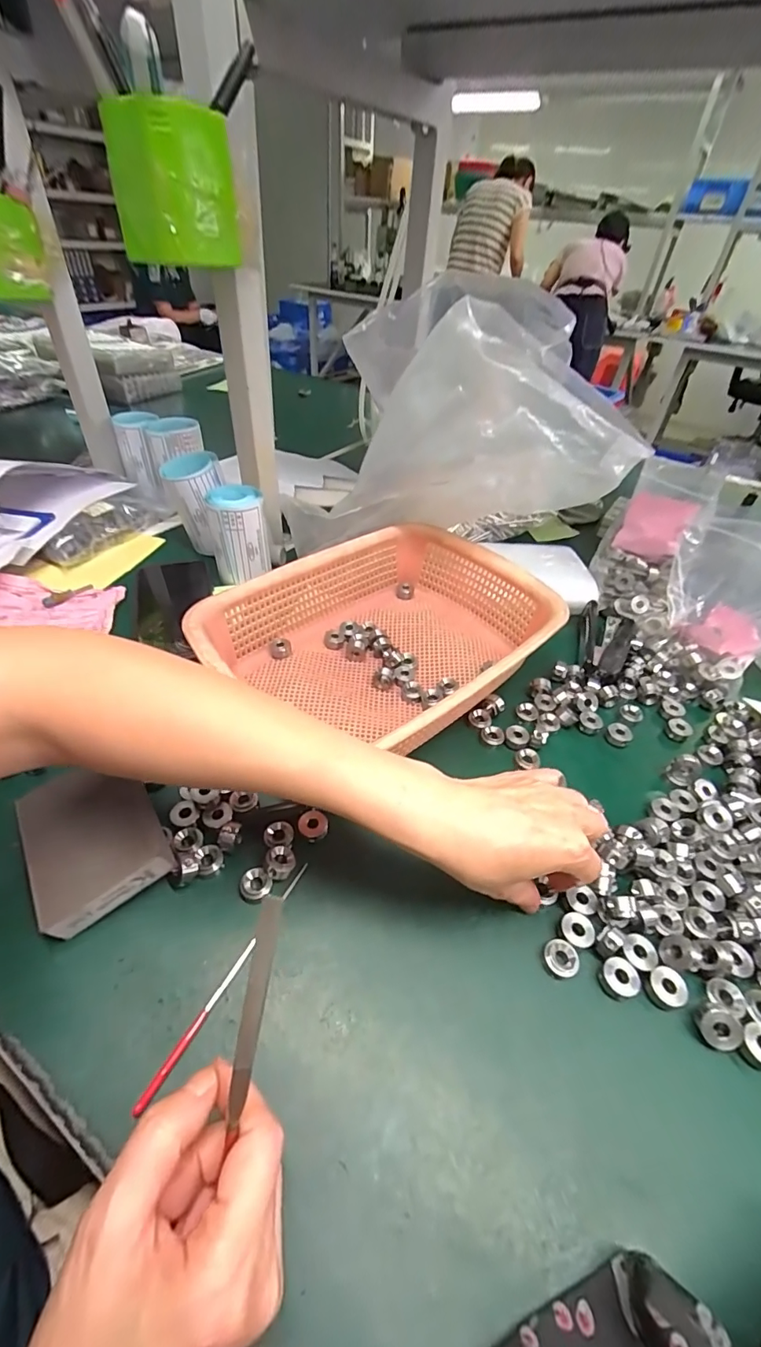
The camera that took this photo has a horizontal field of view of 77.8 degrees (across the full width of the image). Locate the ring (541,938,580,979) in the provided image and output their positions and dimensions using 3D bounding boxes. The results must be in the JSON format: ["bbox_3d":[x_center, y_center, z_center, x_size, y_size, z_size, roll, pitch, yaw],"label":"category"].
[{"bbox_3d":[0.106,0.168,0.278,0.017,0.011,0.019,3,43,1],"label":"ring"}]

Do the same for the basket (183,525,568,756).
[{"bbox_3d":[0.004,-0.029,0.428,0.292,0.079,0.218,-31,52,-30],"label":"basket"}]

